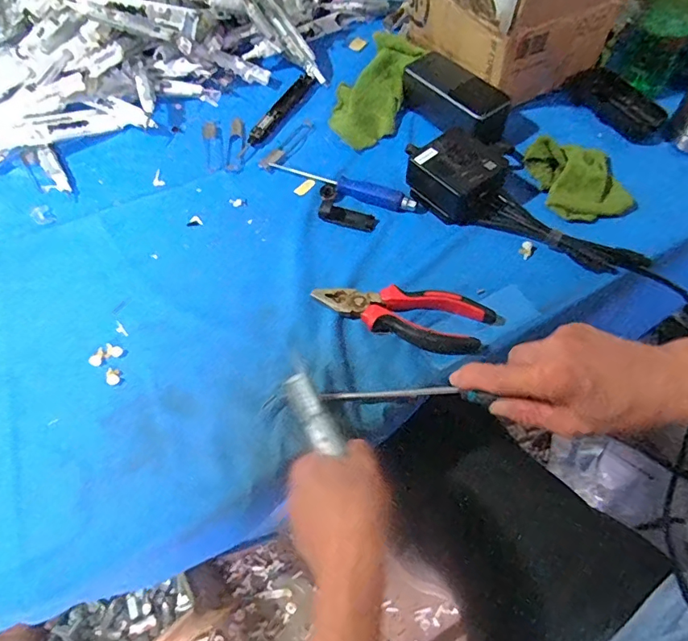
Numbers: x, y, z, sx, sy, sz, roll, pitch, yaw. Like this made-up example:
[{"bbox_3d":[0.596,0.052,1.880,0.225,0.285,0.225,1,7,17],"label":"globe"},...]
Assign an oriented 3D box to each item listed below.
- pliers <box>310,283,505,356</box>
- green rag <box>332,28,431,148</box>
[{"bbox_3d":[0.056,-0.010,0.442,0.164,0.025,0.056,19,64,14],"label":"pliers"},{"bbox_3d":[0.040,-0.293,0.597,0.081,0.028,0.178,18,64,14],"label":"green rag"}]

